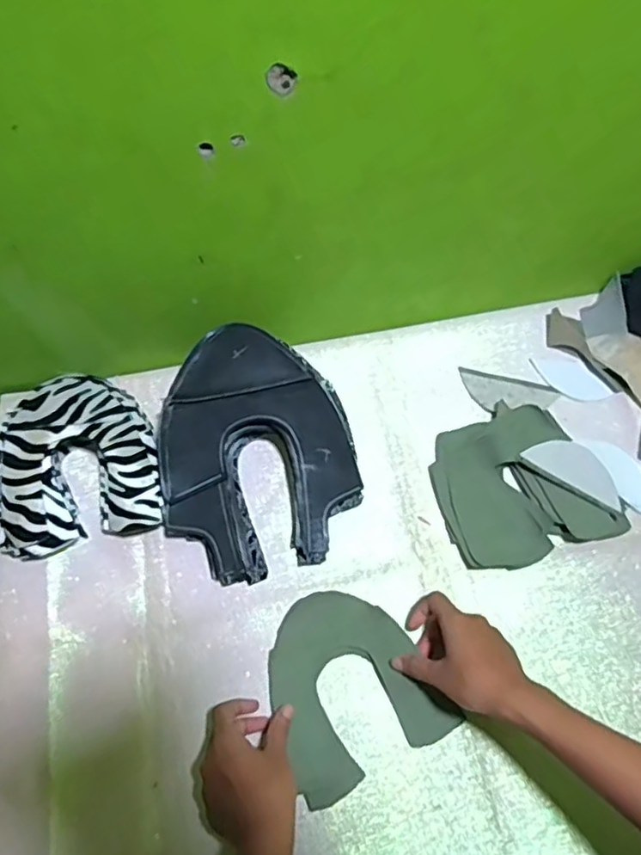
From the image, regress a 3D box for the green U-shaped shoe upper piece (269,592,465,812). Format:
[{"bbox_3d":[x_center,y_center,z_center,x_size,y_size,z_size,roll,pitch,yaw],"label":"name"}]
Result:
[{"bbox_3d":[0.023,0.234,0.592,0.144,0.016,0.160,-26,70,-9],"label":"green U-shaped shoe upper piece"}]

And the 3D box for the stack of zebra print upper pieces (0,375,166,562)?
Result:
[{"bbox_3d":[-0.249,0.028,0.650,0.161,0.066,0.185,-15,68,-5],"label":"stack of zebra print upper pieces"}]

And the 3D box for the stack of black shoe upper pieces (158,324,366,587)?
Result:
[{"bbox_3d":[-0.062,0.018,0.633,0.193,0.093,0.240,-9,68,-2],"label":"stack of black shoe upper pieces"}]

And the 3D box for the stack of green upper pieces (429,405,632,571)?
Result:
[{"bbox_3d":[0.198,0.056,0.641,0.157,0.031,0.148,-15,68,-5],"label":"stack of green upper pieces"}]

